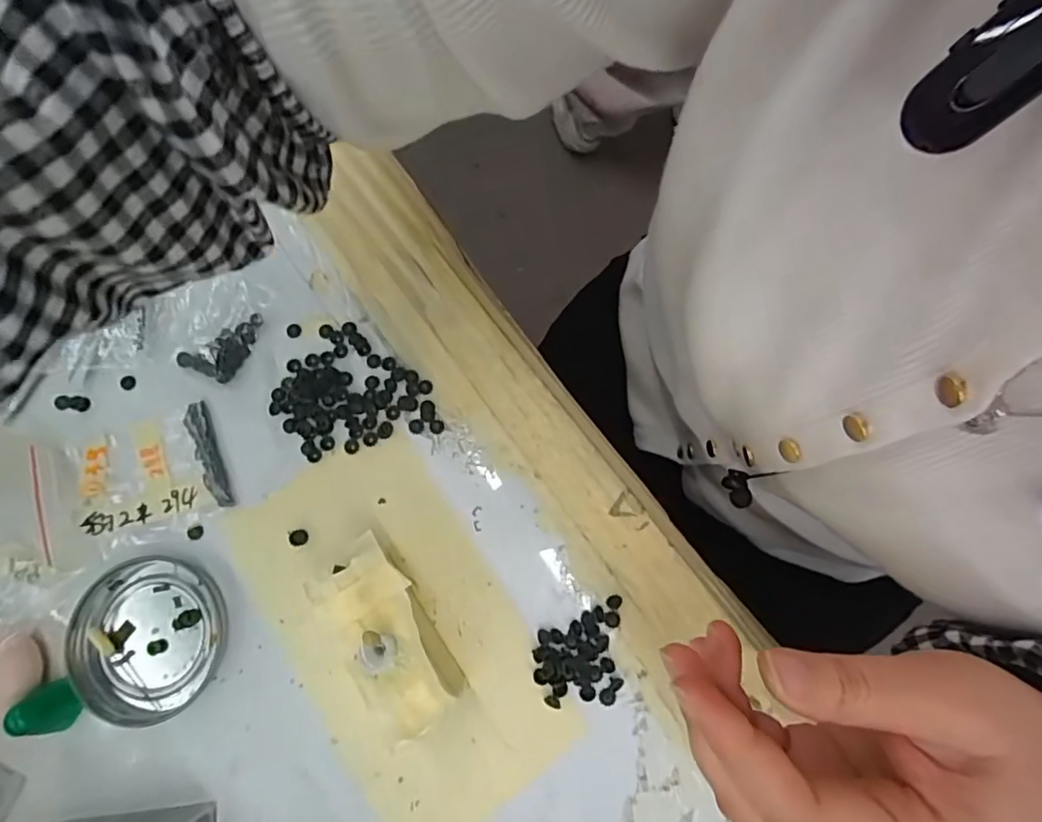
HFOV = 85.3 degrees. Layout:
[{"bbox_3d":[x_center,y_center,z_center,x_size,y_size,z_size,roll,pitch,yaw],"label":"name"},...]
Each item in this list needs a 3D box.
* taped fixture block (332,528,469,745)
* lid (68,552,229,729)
[{"bbox_3d":[-0.062,0.106,0.273,0.042,0.035,0.085,-32,78,-4],"label":"taped fixture block"},{"bbox_3d":[-0.193,0.117,0.291,0.075,0.005,0.078,-1,78,3],"label":"lid"}]

